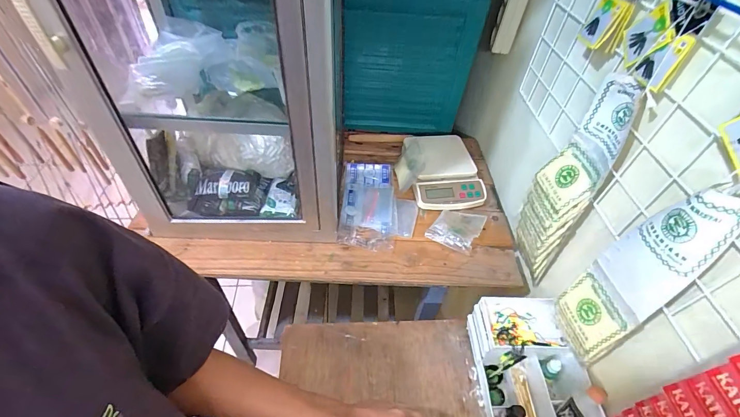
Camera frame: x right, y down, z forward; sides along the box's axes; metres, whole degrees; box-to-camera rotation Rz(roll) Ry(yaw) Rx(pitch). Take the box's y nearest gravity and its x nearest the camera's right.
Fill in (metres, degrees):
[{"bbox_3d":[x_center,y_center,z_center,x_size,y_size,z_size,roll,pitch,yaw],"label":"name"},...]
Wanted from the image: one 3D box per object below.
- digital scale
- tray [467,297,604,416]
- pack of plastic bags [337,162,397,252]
[{"bbox_3d":[0.170,-0.094,0.813,0.160,0.055,0.208,-4,49,-8],"label":"digital scale"},{"bbox_3d":[0.269,0.278,0.587,0.156,0.106,0.231,-1,48,-4],"label":"tray"},{"bbox_3d":[-0.003,-0.012,0.760,0.117,0.020,0.233,4,48,-2],"label":"pack of plastic bags"}]

